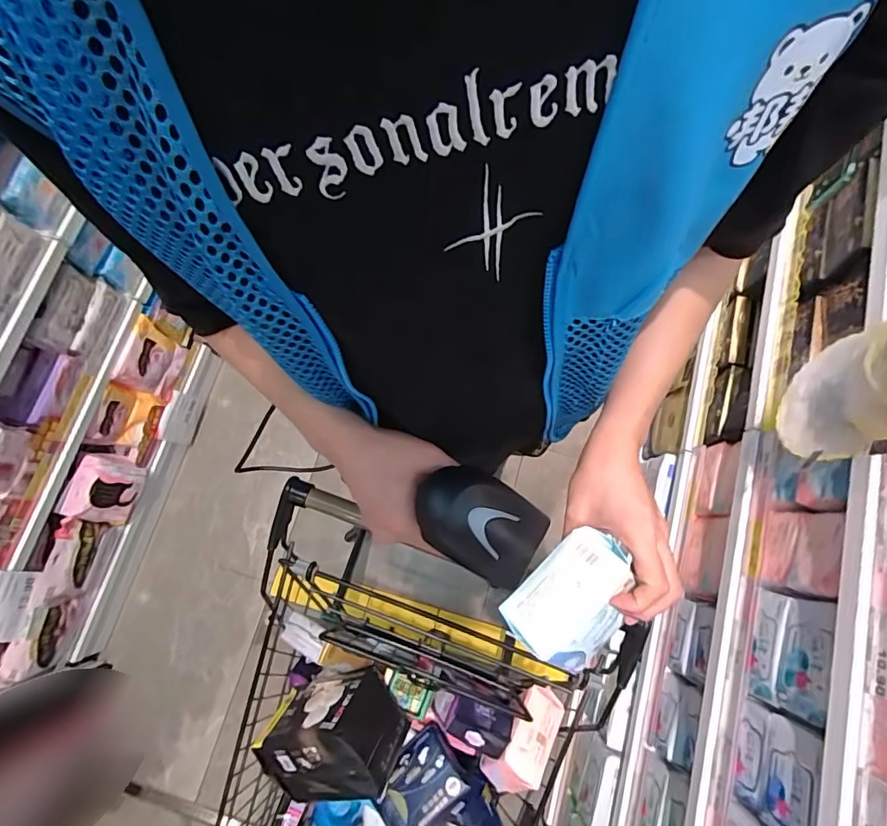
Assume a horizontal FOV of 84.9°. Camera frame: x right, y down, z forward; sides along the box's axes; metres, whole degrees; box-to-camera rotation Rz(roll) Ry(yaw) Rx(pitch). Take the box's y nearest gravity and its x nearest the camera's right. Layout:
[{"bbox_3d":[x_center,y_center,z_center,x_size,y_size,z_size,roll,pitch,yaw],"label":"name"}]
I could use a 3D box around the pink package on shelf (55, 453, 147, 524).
[{"bbox_3d":[-0.928,0.214,1.337,0.076,0.199,0.174,18,77,5],"label":"pink package on shelf"}]

